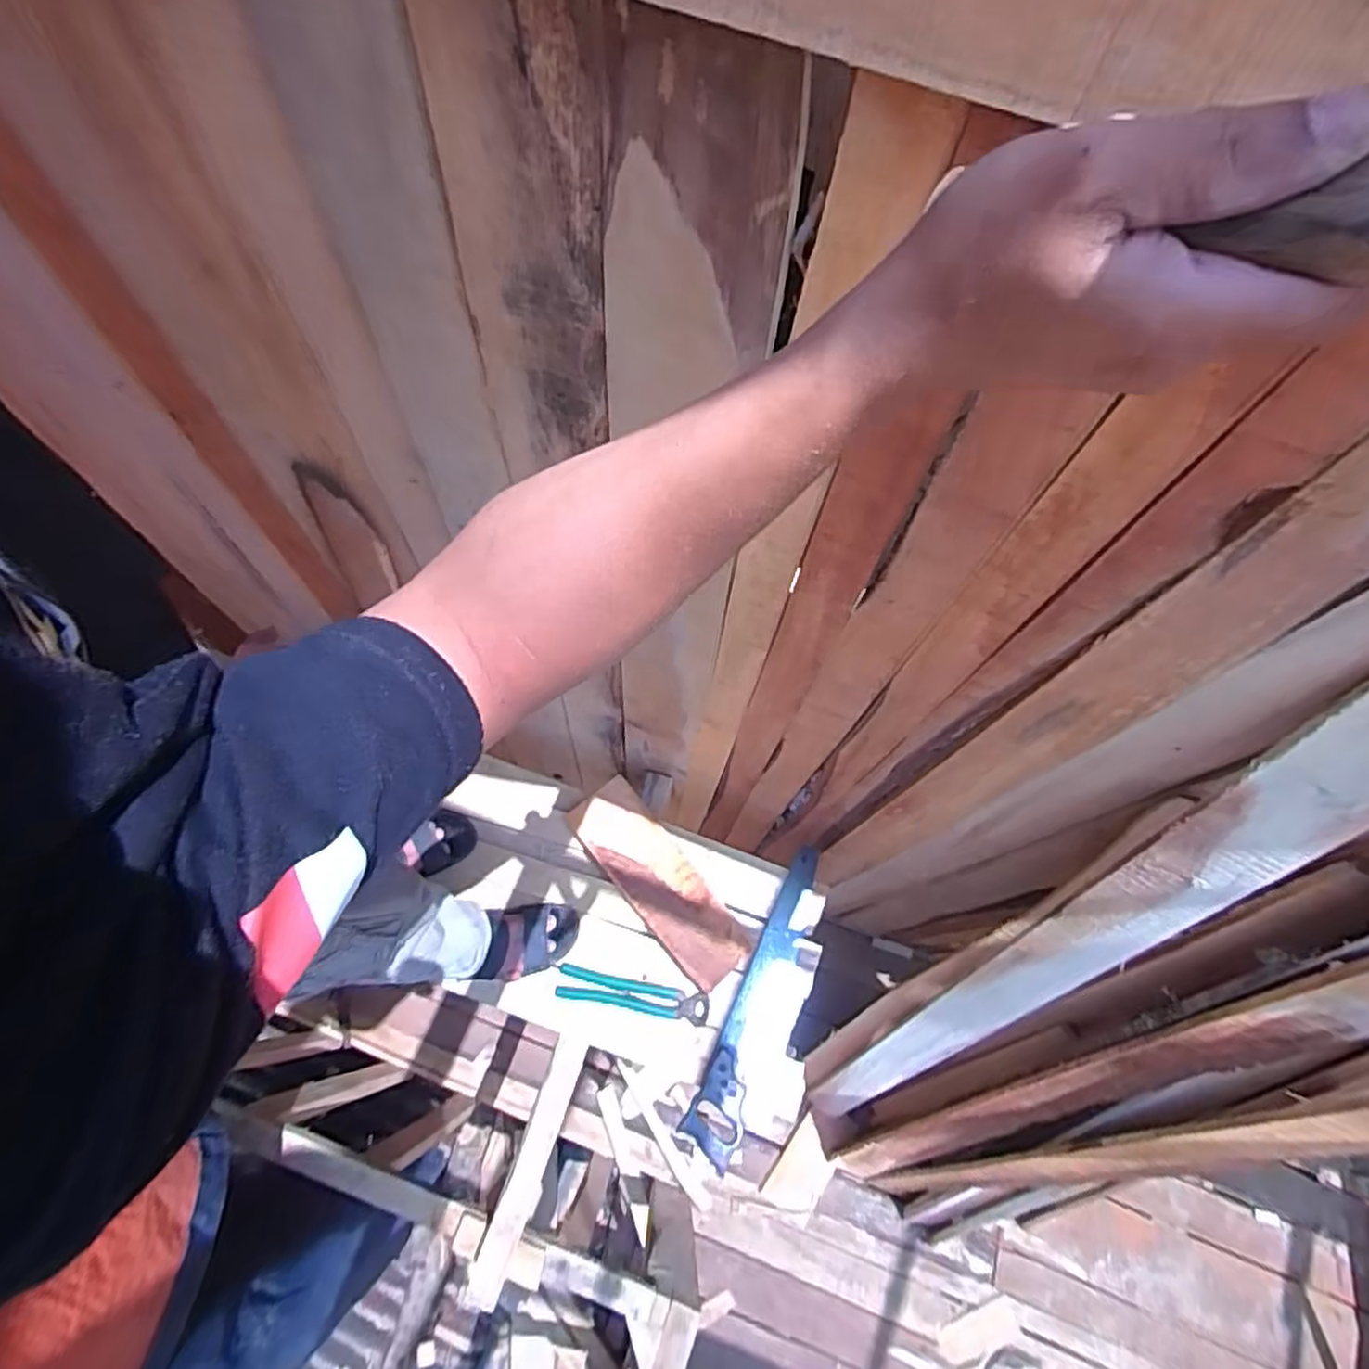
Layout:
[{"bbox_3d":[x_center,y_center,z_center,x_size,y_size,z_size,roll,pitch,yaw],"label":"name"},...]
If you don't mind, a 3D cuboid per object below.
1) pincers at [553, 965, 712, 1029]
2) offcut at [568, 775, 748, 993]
[{"bbox_3d":[-0.084,0.506,1.198,0.245,0.022,0.048,11,68,2],"label":"pincers"},{"bbox_3d":[-0.045,0.335,1.254,0.124,0.045,0.370,-37,74,-15],"label":"offcut"}]

